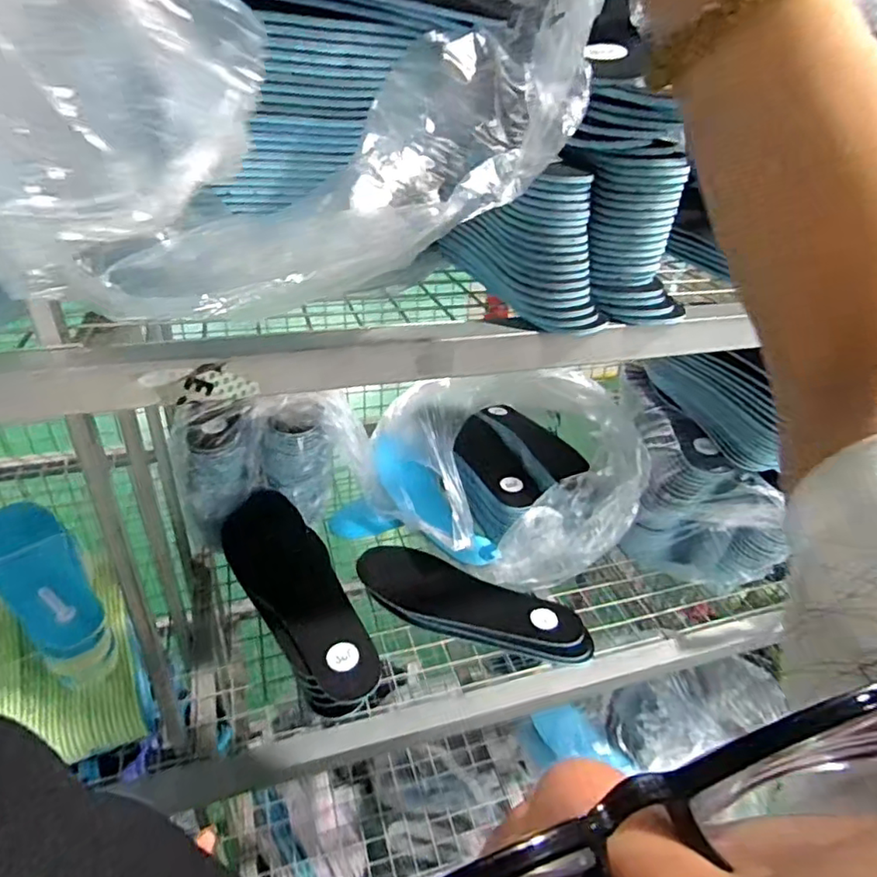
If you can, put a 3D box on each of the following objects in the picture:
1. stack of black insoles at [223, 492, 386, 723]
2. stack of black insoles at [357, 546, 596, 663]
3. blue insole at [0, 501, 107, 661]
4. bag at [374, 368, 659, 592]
[{"bbox_3d":[-0.143,0.140,0.586,0.077,0.061,0.272,-18,51,-31],"label":"stack of black insoles"},{"bbox_3d":[0.034,0.179,0.648,0.257,0.027,0.079,15,33,18],"label":"stack of black insoles"},{"bbox_3d":[-0.330,0.106,0.489,0.061,0.025,0.163,-27,58,-39],"label":"blue insole"},{"bbox_3d":[0.069,0.017,0.741,0.293,0.190,0.266,-1,32,-7],"label":"bag"}]

